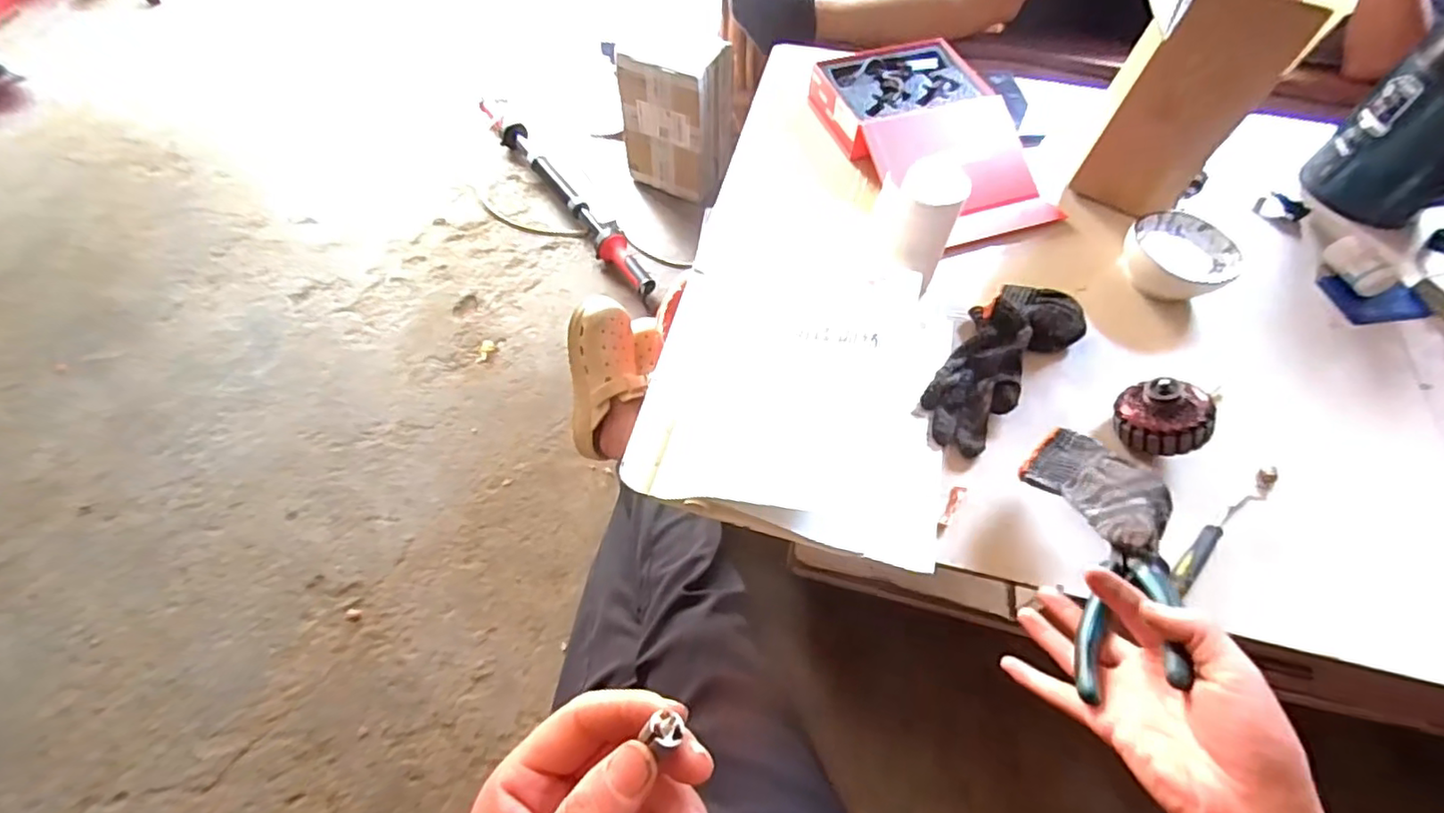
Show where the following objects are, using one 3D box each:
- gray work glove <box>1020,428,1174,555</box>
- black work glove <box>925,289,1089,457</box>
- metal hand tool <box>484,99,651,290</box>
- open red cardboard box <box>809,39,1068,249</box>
[{"bbox_3d":[0.303,0.070,0.482,0.078,0.036,0.159,4,24,-1],"label":"gray work glove"},{"bbox_3d":[0.284,-0.052,0.635,0.096,0.039,0.227,40,67,21],"label":"black work glove"},{"bbox_3d":[-0.349,-0.468,1.336,0.060,0.068,0.673,-36,68,-16],"label":"metal hand tool"},{"bbox_3d":[0.270,-0.345,0.798,0.205,0.063,0.324,-19,61,-11],"label":"open red cardboard box"}]

